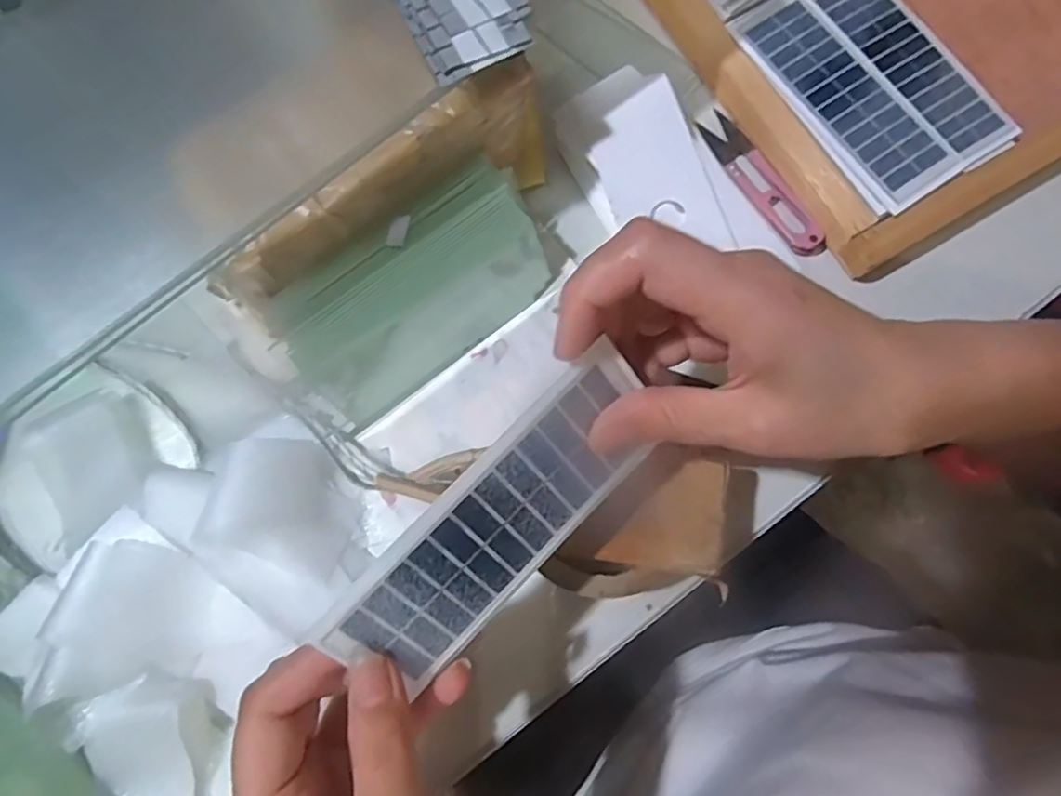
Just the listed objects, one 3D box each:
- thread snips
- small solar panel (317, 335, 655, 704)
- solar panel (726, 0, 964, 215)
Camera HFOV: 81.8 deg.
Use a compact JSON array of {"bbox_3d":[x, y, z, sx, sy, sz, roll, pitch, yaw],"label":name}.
[{"bbox_3d":[0.134,-0.124,0.356,0.021,0.009,0.101,-30,79,-5],"label":"thread snips"},{"bbox_3d":[-0.009,0.043,0.221,0.132,0.006,0.049,-45,119,-7],"label":"small solar panel"},{"bbox_3d":[0.177,-0.171,0.348,0.051,0.009,0.144,-34,79,-6],"label":"solar panel"}]

